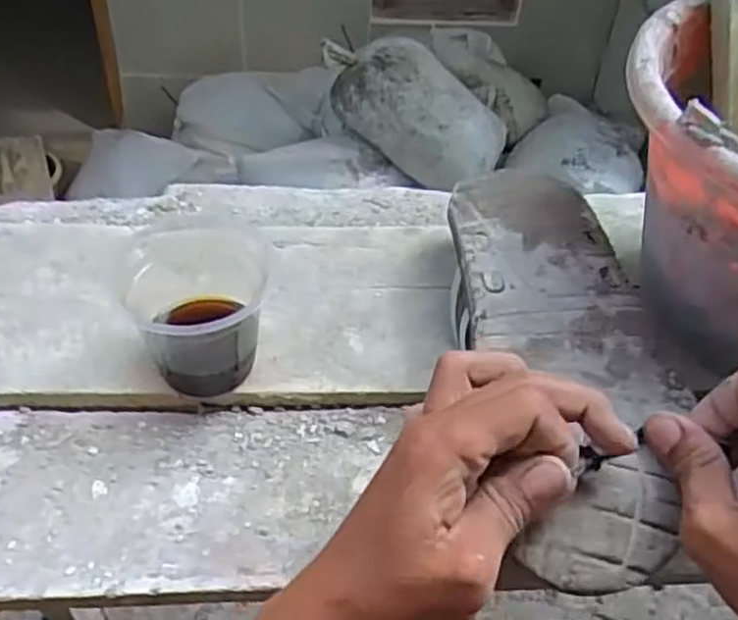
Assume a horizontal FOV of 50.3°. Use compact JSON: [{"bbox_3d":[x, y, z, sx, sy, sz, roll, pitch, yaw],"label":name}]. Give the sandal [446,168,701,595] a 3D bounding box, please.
[{"bbox_3d":[0.101,0.017,0.428,0.098,0.037,0.275,0,47,-5],"label":"sandal"}]

